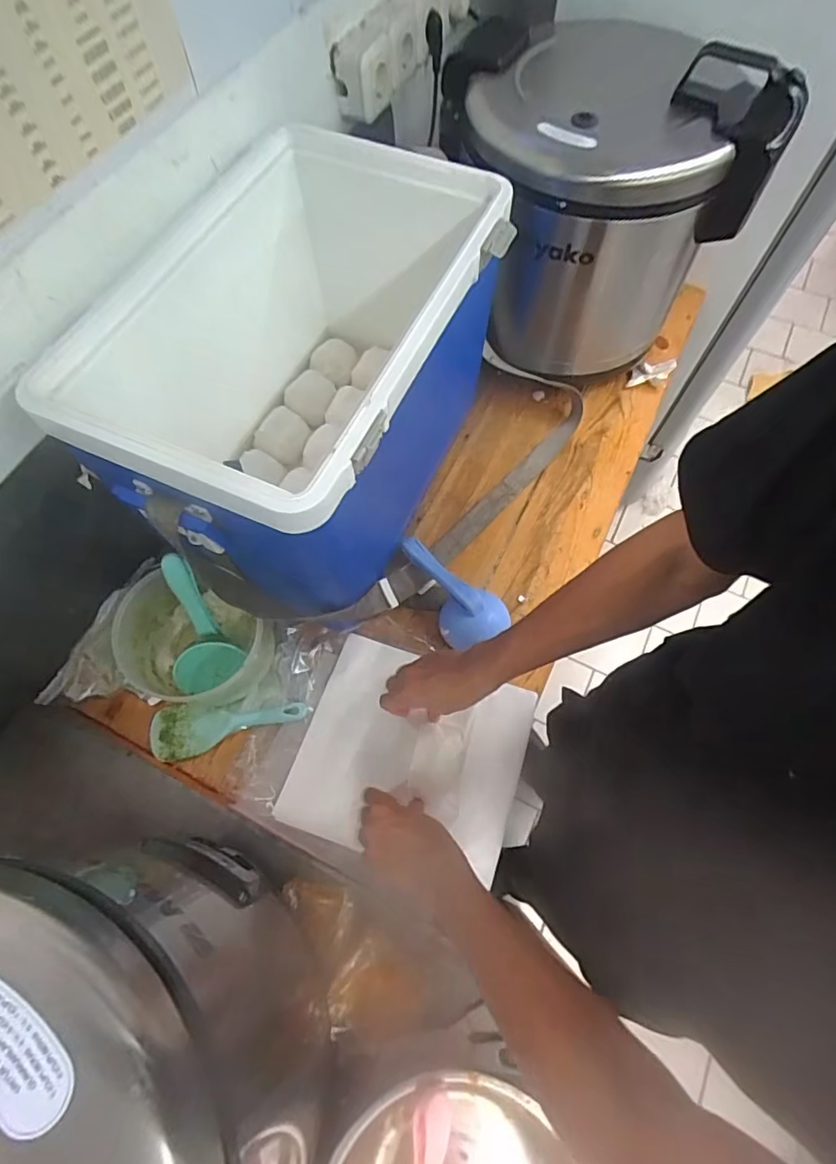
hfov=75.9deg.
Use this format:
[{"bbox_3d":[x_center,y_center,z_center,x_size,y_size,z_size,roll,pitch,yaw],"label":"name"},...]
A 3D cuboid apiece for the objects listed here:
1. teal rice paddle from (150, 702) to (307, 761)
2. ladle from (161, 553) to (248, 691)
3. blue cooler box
[{"bbox_3d":[-0.242,0.182,0.687,0.192,0.011,0.065,-8,66,-3],"label":"teal rice paddle"},{"bbox_3d":[-0.271,0.054,0.665,0.086,0.188,0.043,-5,27,-2],"label":"ladle"},{"bbox_3d":[-0.138,-0.228,0.670,0.339,0.315,0.510,26,68,11],"label":"blue cooler box"}]

